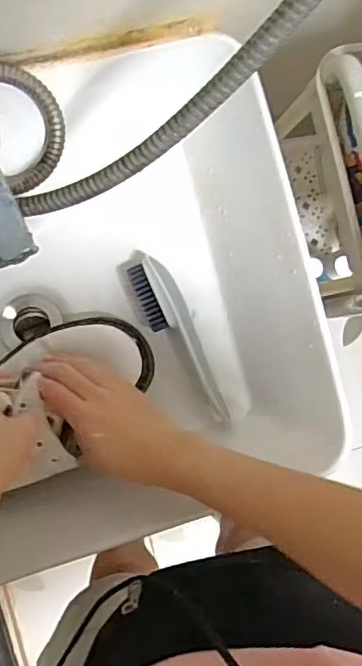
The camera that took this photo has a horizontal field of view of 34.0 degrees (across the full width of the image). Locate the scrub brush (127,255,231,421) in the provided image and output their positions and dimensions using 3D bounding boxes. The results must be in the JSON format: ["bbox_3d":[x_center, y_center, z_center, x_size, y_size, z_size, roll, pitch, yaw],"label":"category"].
[{"bbox_3d":[0.000,0.007,0.546,0.040,0.027,0.161,-25,92,-10],"label":"scrub brush"}]

